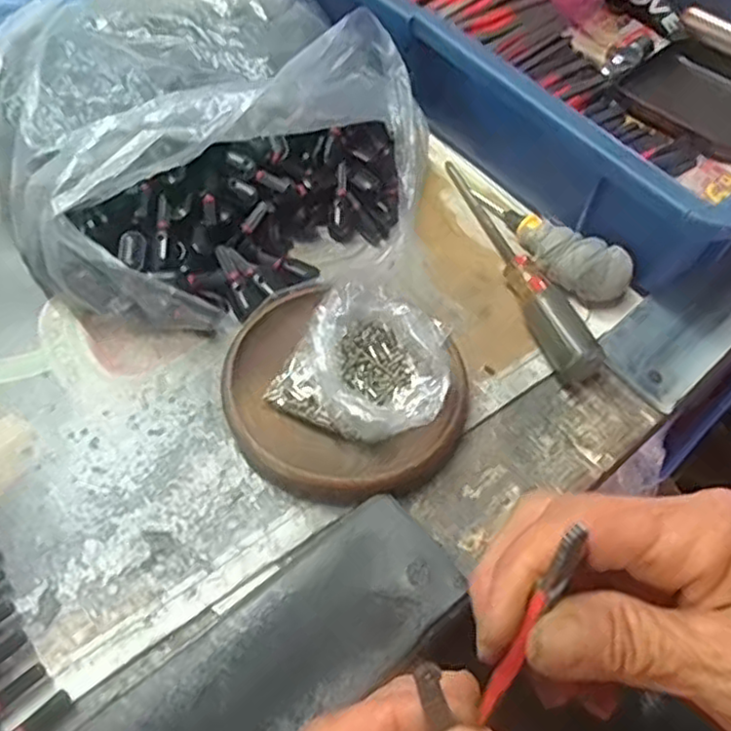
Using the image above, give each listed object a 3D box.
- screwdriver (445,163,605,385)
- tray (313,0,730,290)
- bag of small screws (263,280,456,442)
[{"bbox_3d":[0.087,-0.064,0.395,0.020,0.022,0.170,-12,58,-12],"label":"screwdriver"},{"bbox_3d":[0.129,-0.253,0.489,0.296,0.070,0.421,-37,66,-25],"label":"tray"},{"bbox_3d":[0.006,-0.002,0.332,0.074,0.038,0.081,28,58,14],"label":"bag of small screws"}]

